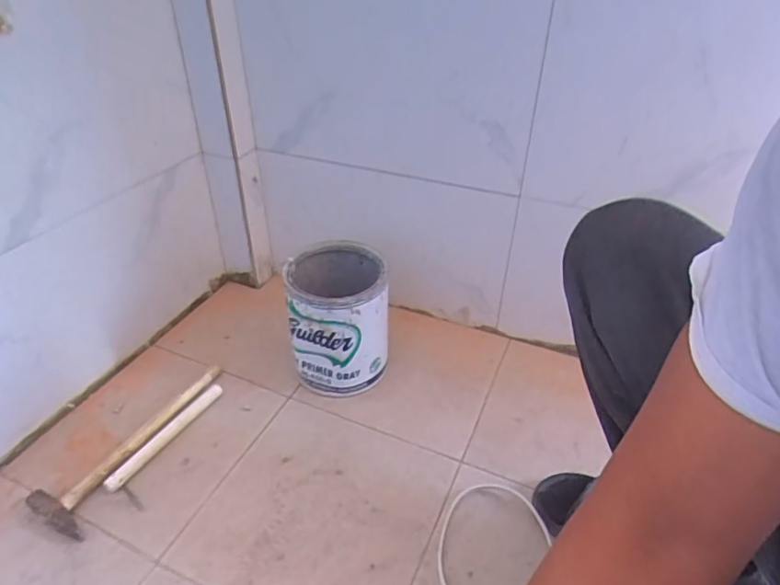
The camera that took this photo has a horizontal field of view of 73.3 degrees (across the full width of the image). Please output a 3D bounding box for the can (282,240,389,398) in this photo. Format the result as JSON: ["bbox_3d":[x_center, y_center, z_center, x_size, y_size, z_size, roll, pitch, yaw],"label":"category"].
[{"bbox_3d":[-0.083,0.040,0.857,0.152,0.190,0.175,-4,36,-5],"label":"can"}]

